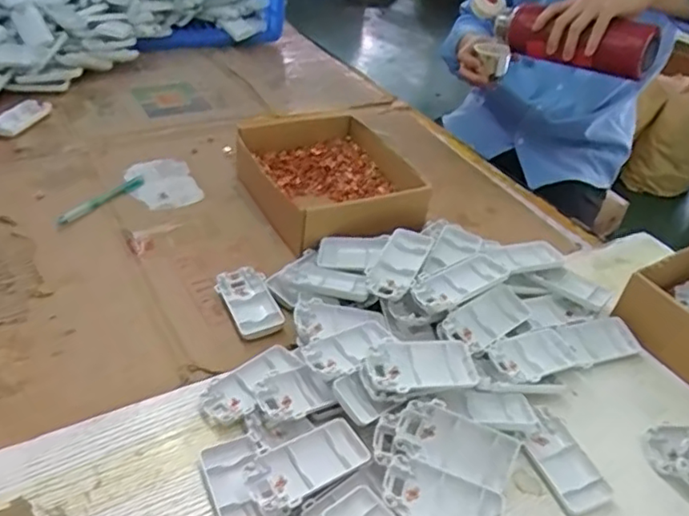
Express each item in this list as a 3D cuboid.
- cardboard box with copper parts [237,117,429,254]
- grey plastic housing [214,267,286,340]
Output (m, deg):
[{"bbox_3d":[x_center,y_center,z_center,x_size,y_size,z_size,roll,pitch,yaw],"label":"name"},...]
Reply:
[{"bbox_3d":[-0.014,-0.103,0.796,0.199,0.063,0.229,-17,44,-25],"label":"cardboard box with copper parts"},{"bbox_3d":[-0.098,0.046,0.636,0.048,0.015,0.094,-17,44,-26],"label":"grey plastic housing"}]

